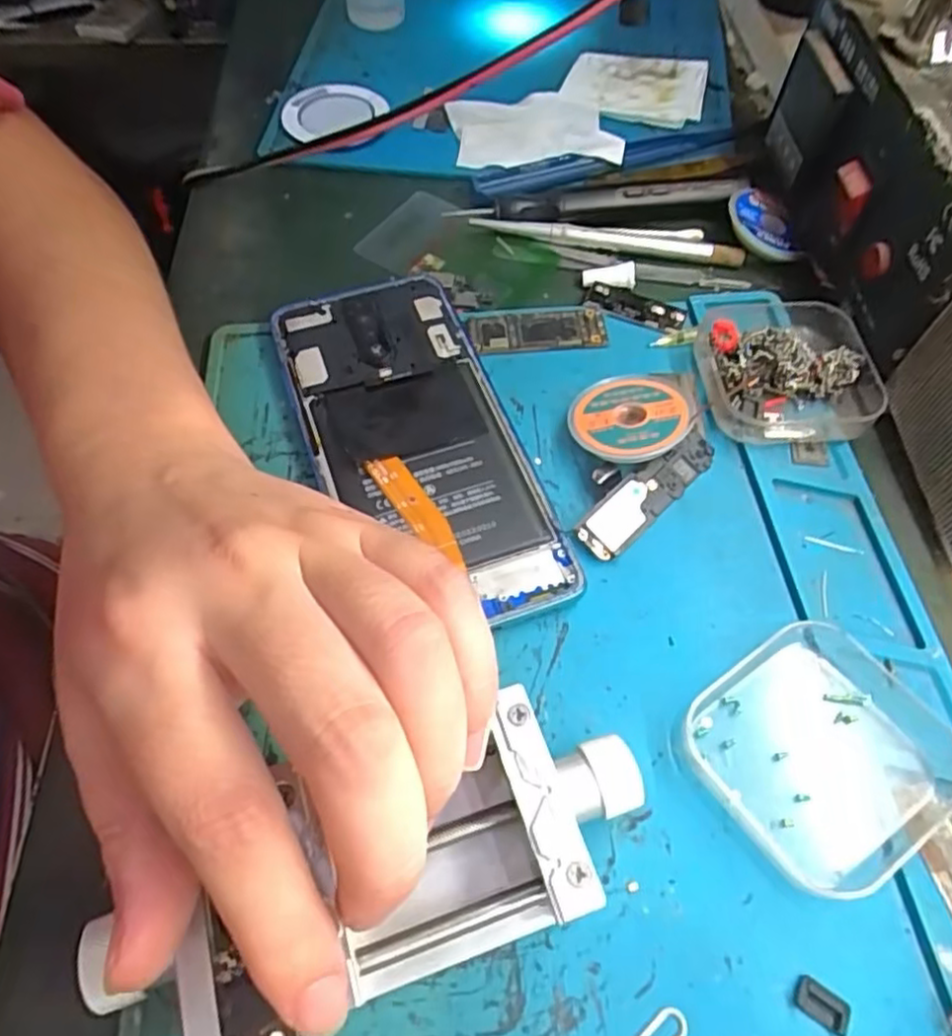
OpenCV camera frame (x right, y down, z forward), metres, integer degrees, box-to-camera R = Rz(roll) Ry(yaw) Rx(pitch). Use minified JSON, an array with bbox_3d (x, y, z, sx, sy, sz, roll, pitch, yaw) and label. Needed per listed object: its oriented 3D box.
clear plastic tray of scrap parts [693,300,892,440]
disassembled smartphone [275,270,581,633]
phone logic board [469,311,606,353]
[{"bbox_3d":[0.123,-0.059,0.274,0.066,0.022,0.061,1,59,-1],"label":"clear plastic tray of scrap parts"},{"bbox_3d":[-0.025,-0.029,0.262,0.071,0.011,0.159,-17,61,-11],"label":"disassembled smartphone"},{"bbox_3d":[0.026,-0.080,0.296,0.057,0.005,0.020,-5,59,-4],"label":"phone logic board"}]

